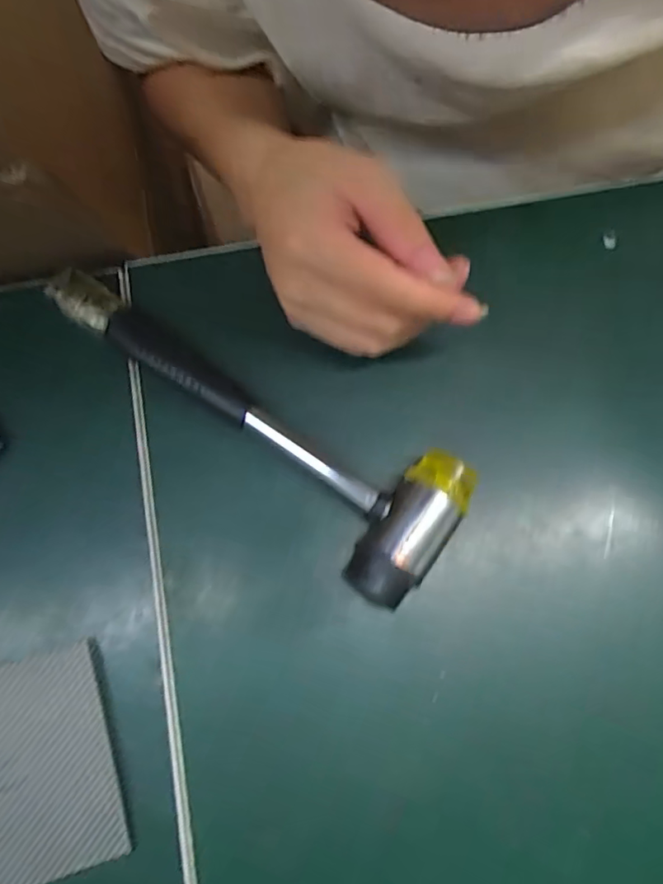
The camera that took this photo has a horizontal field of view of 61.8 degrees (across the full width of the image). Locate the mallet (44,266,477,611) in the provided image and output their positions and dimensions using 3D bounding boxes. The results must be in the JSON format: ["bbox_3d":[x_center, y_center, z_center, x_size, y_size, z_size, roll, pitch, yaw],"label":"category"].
[{"bbox_3d":[-0.044,-0.020,0.295,0.247,0.031,0.077,37,80,8],"label":"mallet"}]

